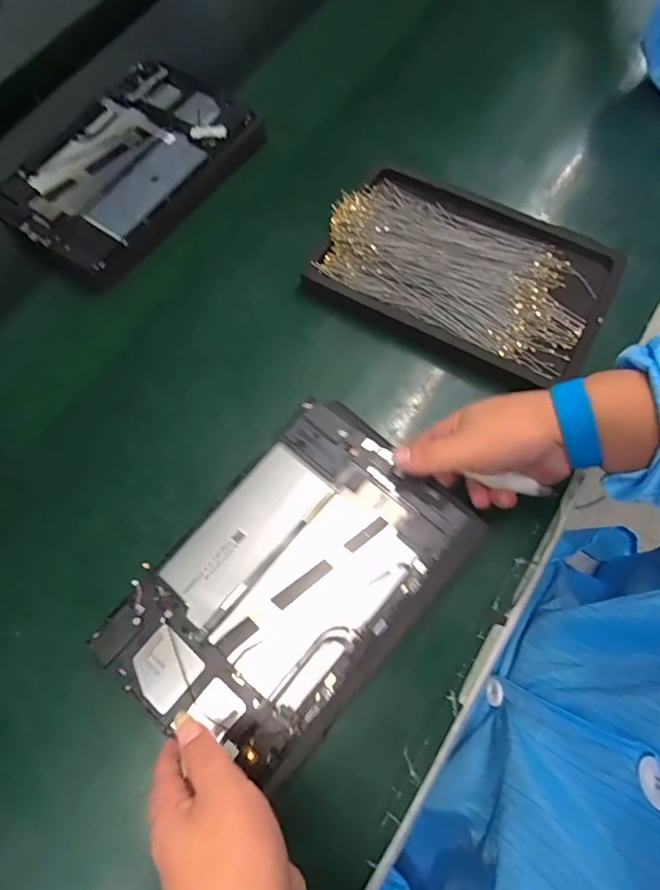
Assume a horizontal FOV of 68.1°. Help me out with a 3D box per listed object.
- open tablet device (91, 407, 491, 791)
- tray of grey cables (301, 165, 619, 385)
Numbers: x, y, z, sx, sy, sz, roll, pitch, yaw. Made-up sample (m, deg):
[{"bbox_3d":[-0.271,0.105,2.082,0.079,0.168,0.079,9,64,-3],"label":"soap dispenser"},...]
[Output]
[{"bbox_3d":[-0.026,0.098,0.347,0.160,0.019,0.239,40,80,14],"label":"open tablet device"},{"bbox_3d":[0.118,-0.156,0.433,0.246,0.018,0.156,28,74,10],"label":"tray of grey cables"}]

